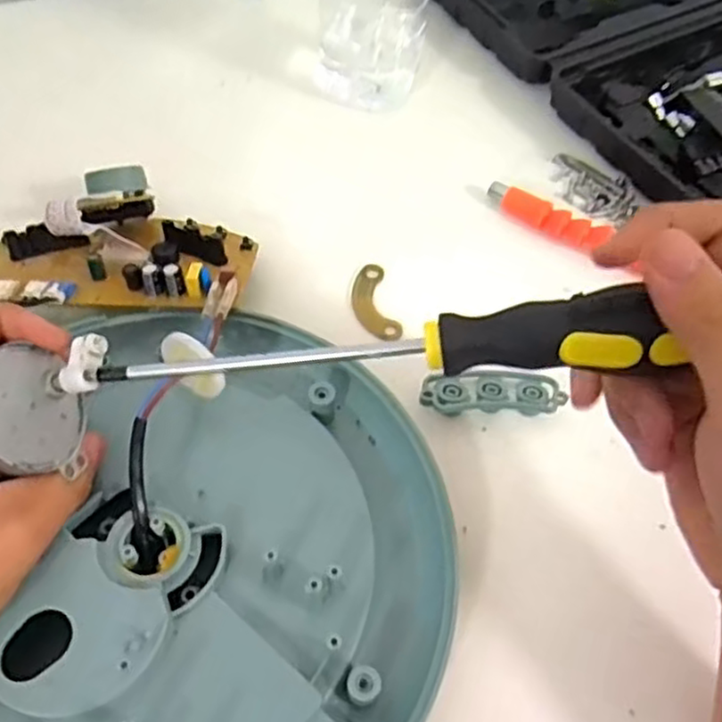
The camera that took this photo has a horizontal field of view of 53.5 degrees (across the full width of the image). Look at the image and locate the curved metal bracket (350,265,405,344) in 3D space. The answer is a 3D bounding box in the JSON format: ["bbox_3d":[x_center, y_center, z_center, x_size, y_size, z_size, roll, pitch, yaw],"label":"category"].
[{"bbox_3d":[0.007,-0.033,0.391,0.022,0.004,0.047,-12,60,-11],"label":"curved metal bracket"}]

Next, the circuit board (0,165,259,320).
[{"bbox_3d":[-0.128,-0.061,0.371,0.141,0.055,0.090,6,58,0],"label":"circuit board"}]

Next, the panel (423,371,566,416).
[{"bbox_3d":[0.065,0.017,0.358,0.069,0.011,0.022,-1,59,-4],"label":"panel"}]

